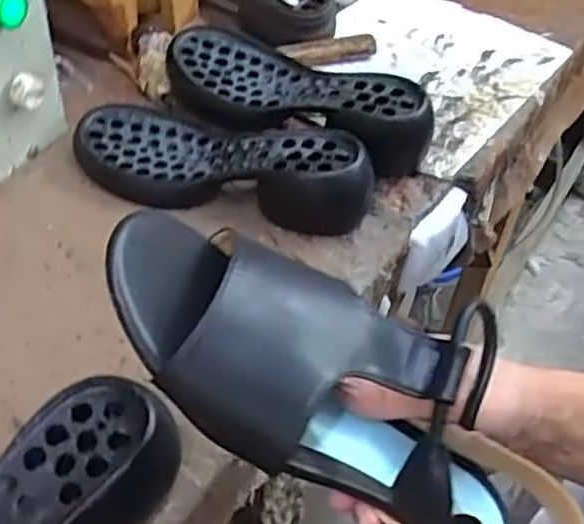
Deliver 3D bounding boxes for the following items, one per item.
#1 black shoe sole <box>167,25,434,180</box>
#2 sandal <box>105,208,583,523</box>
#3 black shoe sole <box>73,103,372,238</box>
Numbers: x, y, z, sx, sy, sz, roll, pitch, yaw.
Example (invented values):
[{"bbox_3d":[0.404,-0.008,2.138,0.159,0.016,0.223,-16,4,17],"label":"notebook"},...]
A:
[{"bbox_3d":[0.002,-0.149,0.649,0.249,0.065,0.104,24,49,15],"label":"black shoe sole"},{"bbox_3d":[0.025,0.055,0.309,0.227,0.073,0.086,34,49,-7],"label":"sandal"},{"bbox_3d":[-0.061,-0.085,0.590,0.249,0.056,0.100,22,49,13],"label":"black shoe sole"}]

